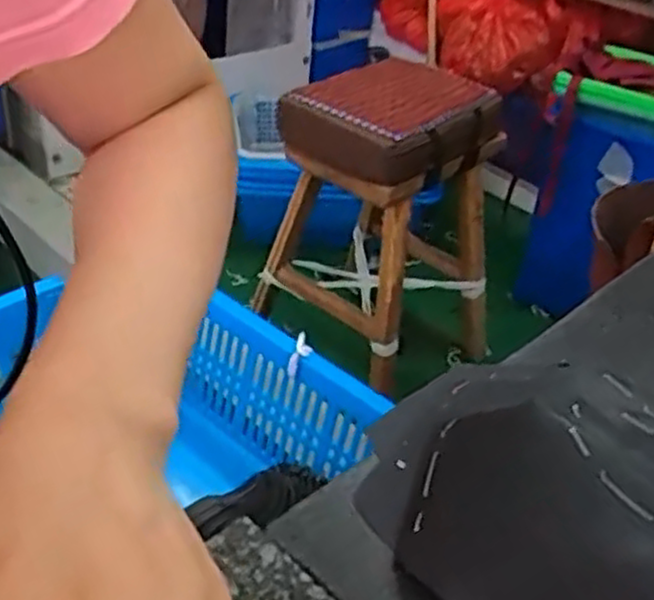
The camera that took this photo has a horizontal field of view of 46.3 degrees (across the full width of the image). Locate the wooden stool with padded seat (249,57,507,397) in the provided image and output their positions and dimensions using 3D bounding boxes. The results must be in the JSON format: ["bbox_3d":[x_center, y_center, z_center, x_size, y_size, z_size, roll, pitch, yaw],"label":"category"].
[{"bbox_3d":[0.118,-0.156,1.447,0.402,0.512,0.317,-25,46,-38],"label":"wooden stool with padded seat"}]

